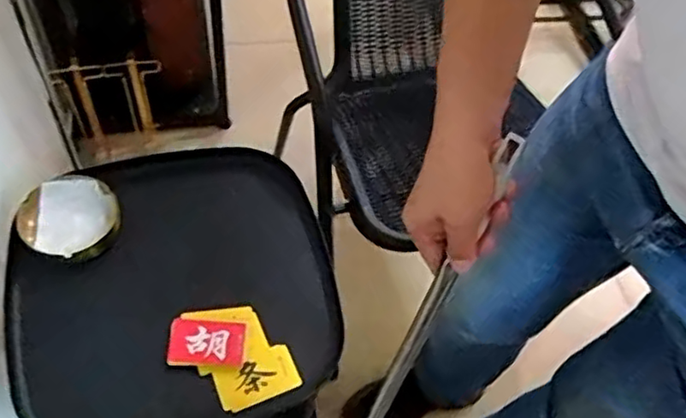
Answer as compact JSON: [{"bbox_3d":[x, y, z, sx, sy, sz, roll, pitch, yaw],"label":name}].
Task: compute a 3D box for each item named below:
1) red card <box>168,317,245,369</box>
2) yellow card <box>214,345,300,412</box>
[{"bbox_3d":[-0.161,0.158,0.744,0.085,0.007,0.055,7,63,-9],"label":"red card"},{"bbox_3d":[-0.101,0.197,0.735,0.092,0.010,0.055,-18,60,-19],"label":"yellow card"}]

